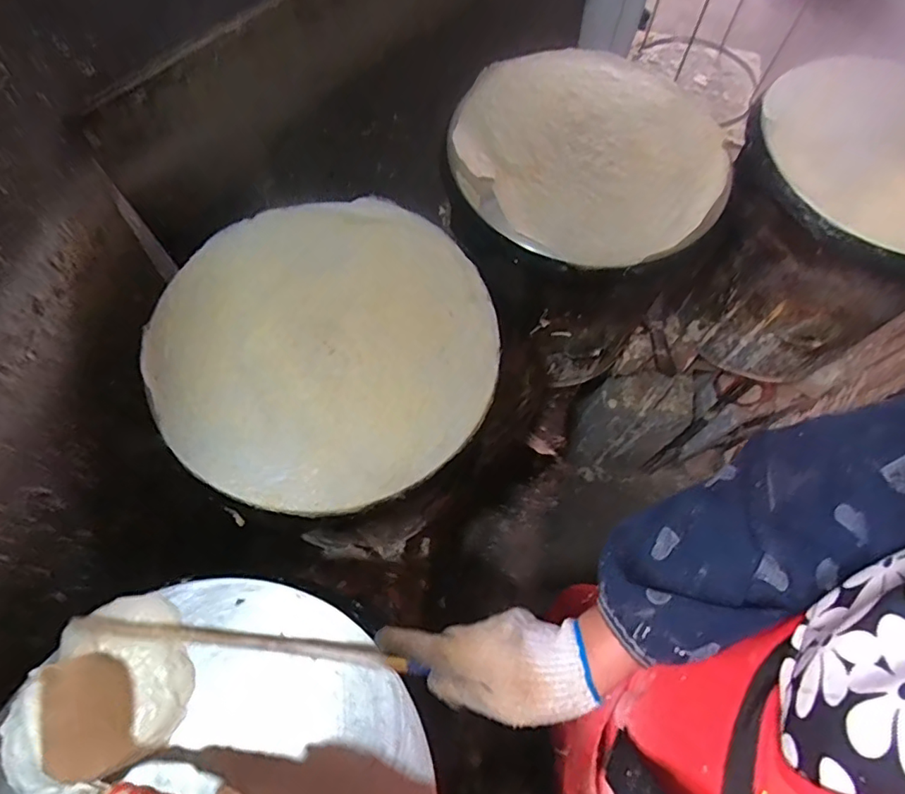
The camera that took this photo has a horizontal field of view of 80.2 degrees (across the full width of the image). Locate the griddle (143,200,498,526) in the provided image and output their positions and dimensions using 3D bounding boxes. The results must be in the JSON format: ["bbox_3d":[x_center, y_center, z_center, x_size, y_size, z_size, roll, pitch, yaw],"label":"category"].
[{"bbox_3d":[-0.137,-0.066,0.592,0.363,0.027,0.363,1,67,-2],"label":"griddle"}]

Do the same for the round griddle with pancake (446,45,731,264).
[{"bbox_3d":[0.186,-0.332,0.710,0.353,0.043,0.343,1,67,-2],"label":"round griddle with pancake"}]

